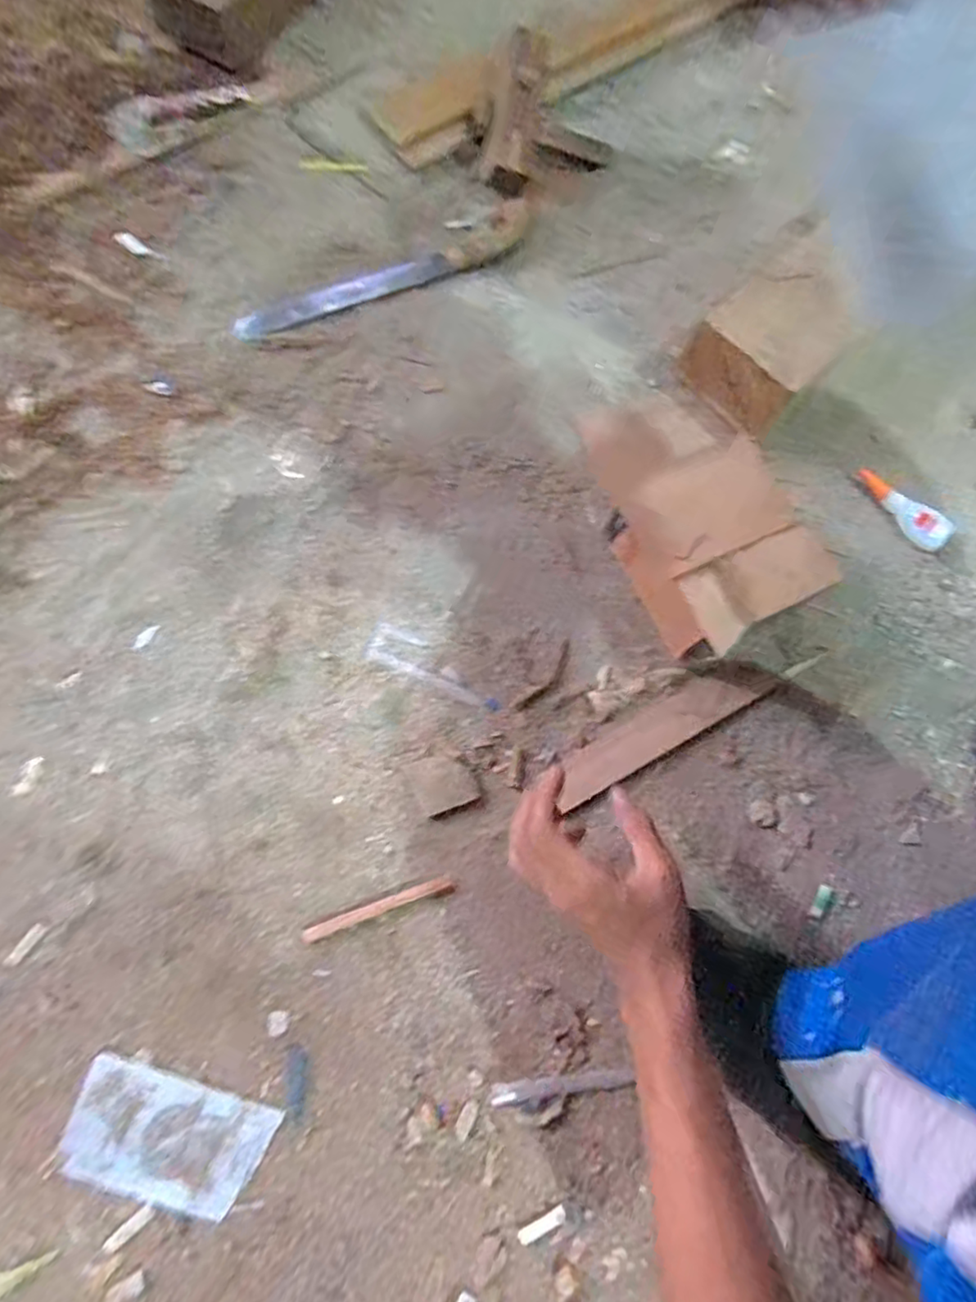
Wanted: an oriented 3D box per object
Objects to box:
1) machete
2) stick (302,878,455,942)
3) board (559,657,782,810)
[{"bbox_3d":[-0.100,-0.395,0.664,0.335,0.012,0.056,-27,77,-9],"label":"machete"},{"bbox_3d":[-0.085,0.204,0.495,0.120,0.004,0.012,-17,75,-7],"label":"stick"},{"bbox_3d":[0.154,0.065,0.551,0.217,0.007,0.043,-28,77,-12],"label":"board"}]

